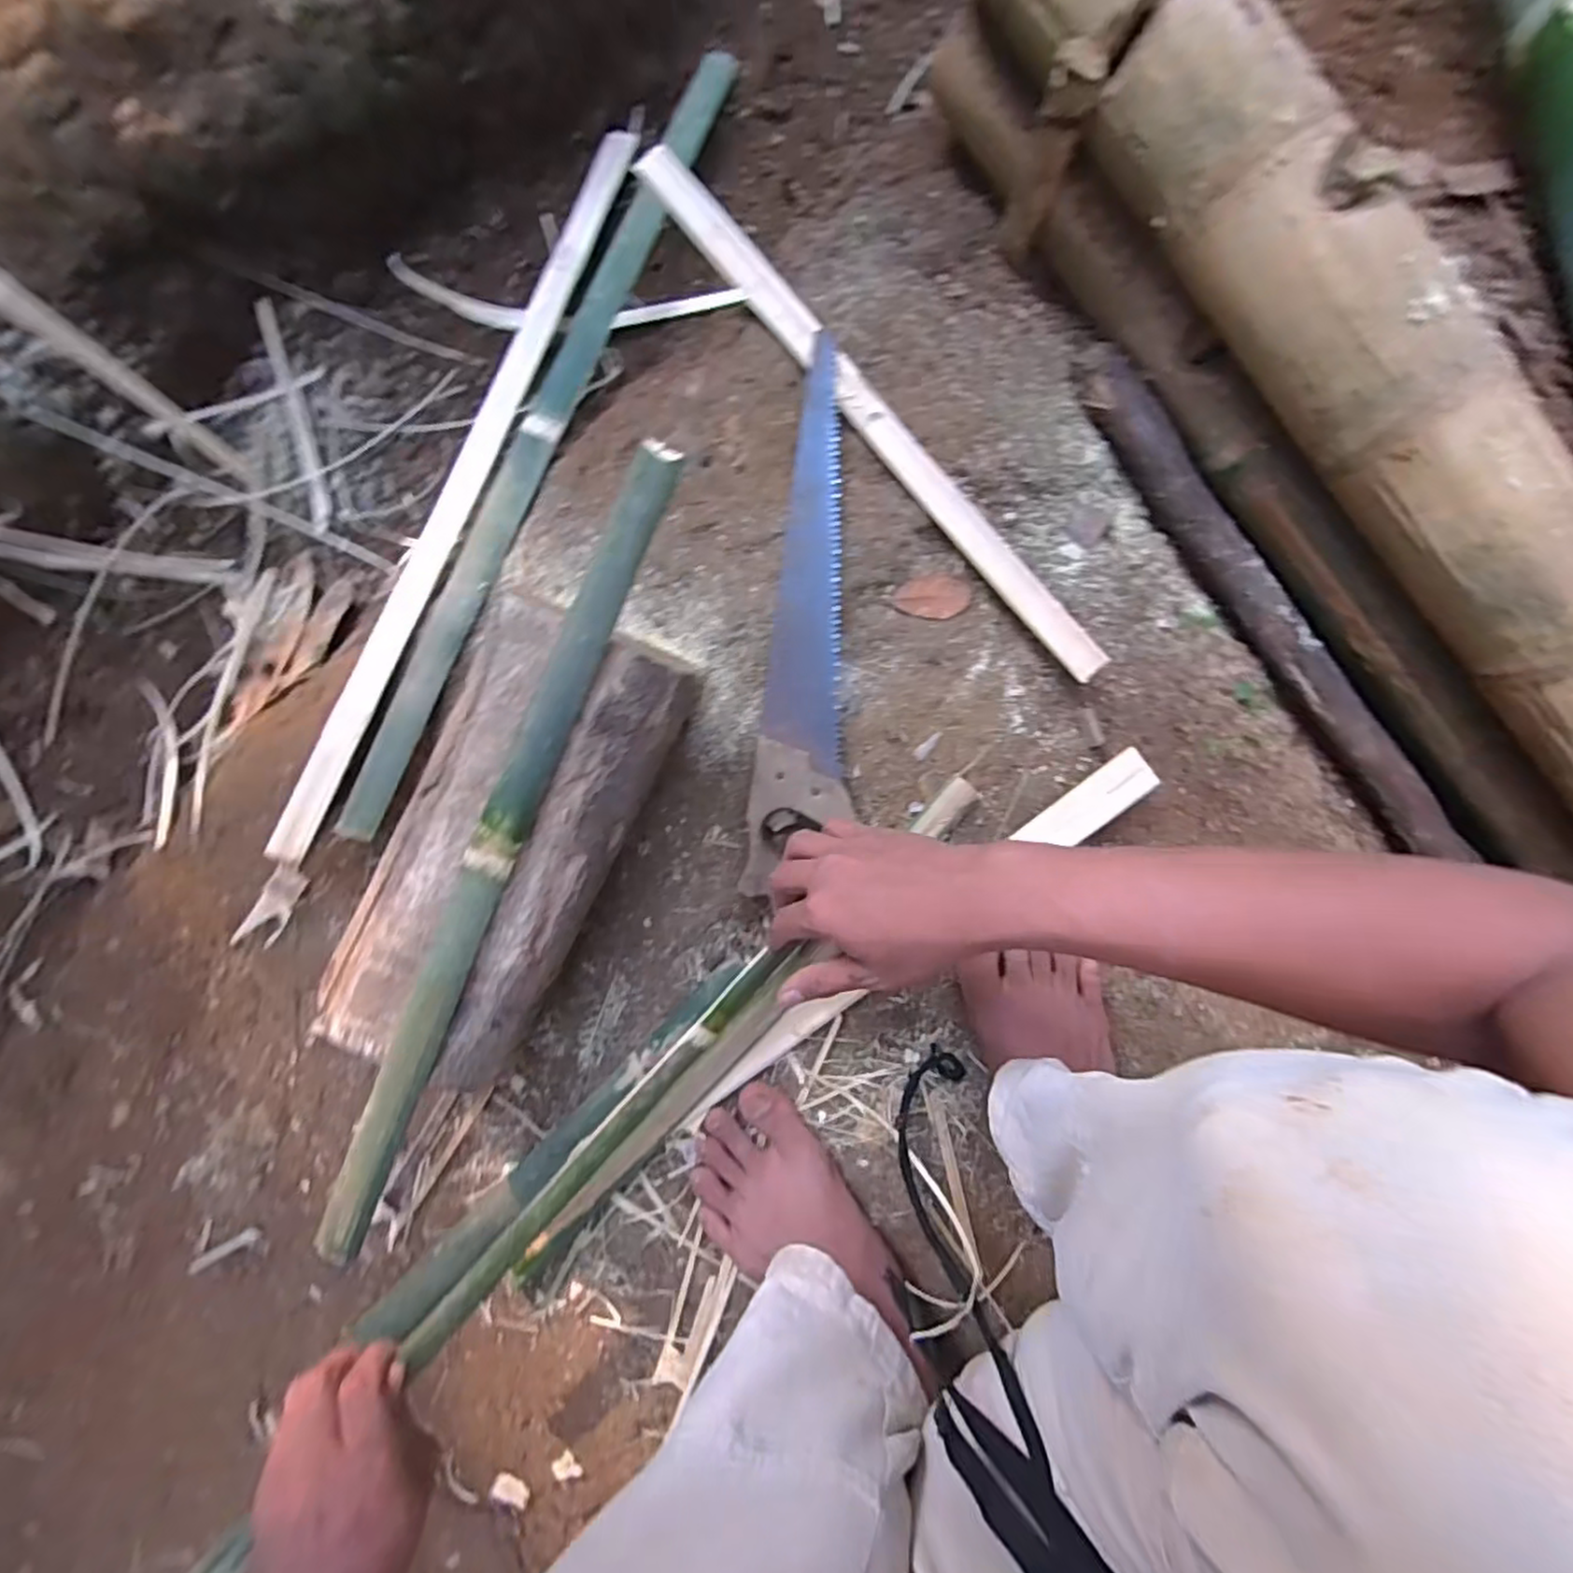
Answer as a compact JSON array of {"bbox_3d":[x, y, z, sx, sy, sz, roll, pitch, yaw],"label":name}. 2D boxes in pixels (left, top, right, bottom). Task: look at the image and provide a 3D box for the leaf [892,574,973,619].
[{"bbox_3d":[0.109,-0.142,0.513,0.055,0.004,0.034,1,90,0],"label":"leaf"}]

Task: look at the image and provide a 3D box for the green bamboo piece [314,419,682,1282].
[{"bbox_3d":[-0.171,0.050,0.387,0.030,0.023,0.497,25,90,0],"label":"green bamboo piece"}]

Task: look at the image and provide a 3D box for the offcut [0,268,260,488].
[{"bbox_3d":[-0.511,-0.311,0.535,0.023,0.012,0.187,-43,133,4],"label":"offcut"}]

